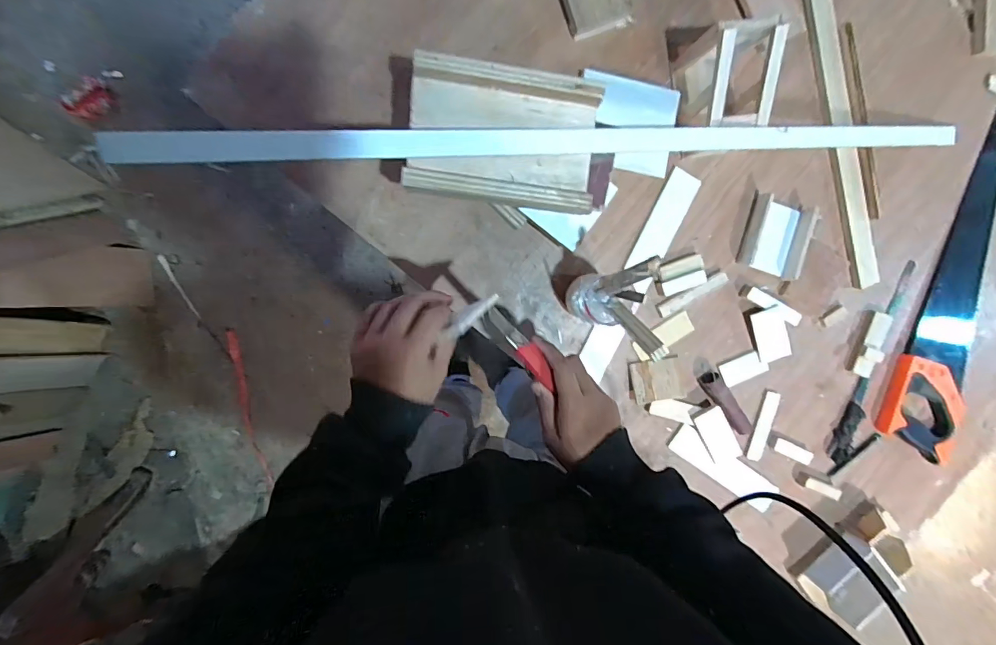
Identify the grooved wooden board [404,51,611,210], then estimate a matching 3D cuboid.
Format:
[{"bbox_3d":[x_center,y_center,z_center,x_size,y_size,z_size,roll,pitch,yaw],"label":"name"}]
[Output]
[{"bbox_3d":[0.006,-0.192,0.468,0.193,0.031,0.128,8,95,-8],"label":"grooved wooden board"}]

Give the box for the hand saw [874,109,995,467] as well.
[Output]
[{"bbox_3d":[0.697,-0.052,0.658,0.122,0.022,0.503,20,92,-8],"label":"hand saw"}]

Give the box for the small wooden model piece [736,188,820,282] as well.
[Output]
[{"bbox_3d":[0.388,-0.119,0.613,0.085,0.028,0.098,13,93,-8],"label":"small wooden model piece"}]

